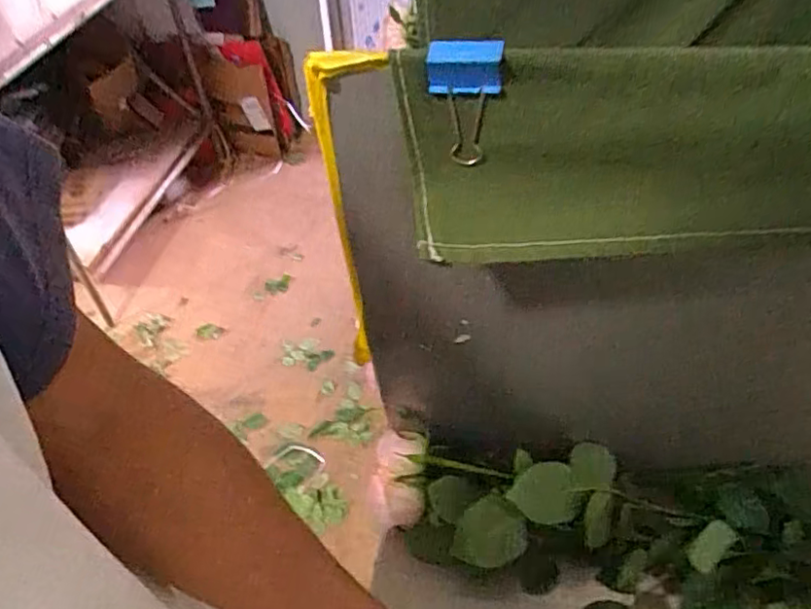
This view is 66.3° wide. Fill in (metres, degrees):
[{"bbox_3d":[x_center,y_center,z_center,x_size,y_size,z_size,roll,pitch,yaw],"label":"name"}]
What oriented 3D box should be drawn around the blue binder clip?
[{"bbox_3d":[0.026,-0.087,0.278,0.030,0.071,0.010,2,67,7],"label":"blue binder clip"}]

